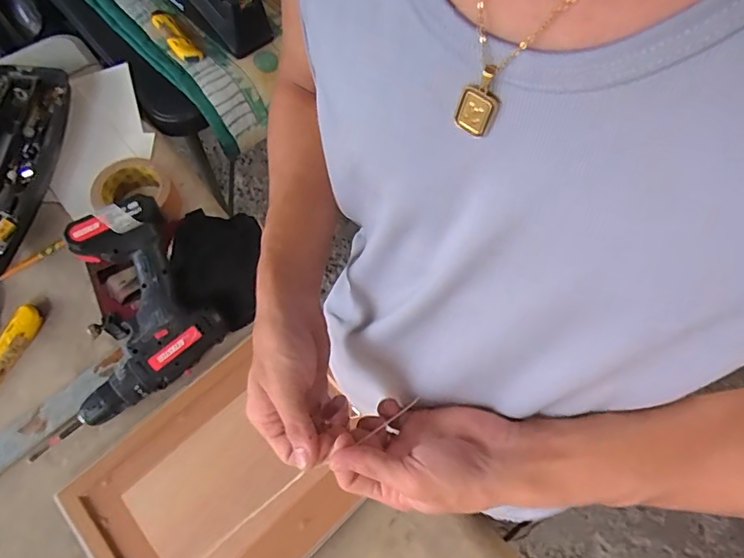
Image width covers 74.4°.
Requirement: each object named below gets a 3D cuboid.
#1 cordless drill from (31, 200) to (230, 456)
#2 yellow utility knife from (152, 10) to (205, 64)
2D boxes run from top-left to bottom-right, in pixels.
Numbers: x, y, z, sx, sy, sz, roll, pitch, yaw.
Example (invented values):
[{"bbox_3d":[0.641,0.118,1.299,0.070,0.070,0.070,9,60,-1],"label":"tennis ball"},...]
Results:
[{"bbox_3d":[-0.316,0.042,0.564,0.235,0.102,0.198,-31,69,-15],"label":"cordless drill"},{"bbox_3d":[-0.330,-0.407,0.812,0.035,0.016,0.153,-34,70,-17],"label":"yellow utility knife"}]

